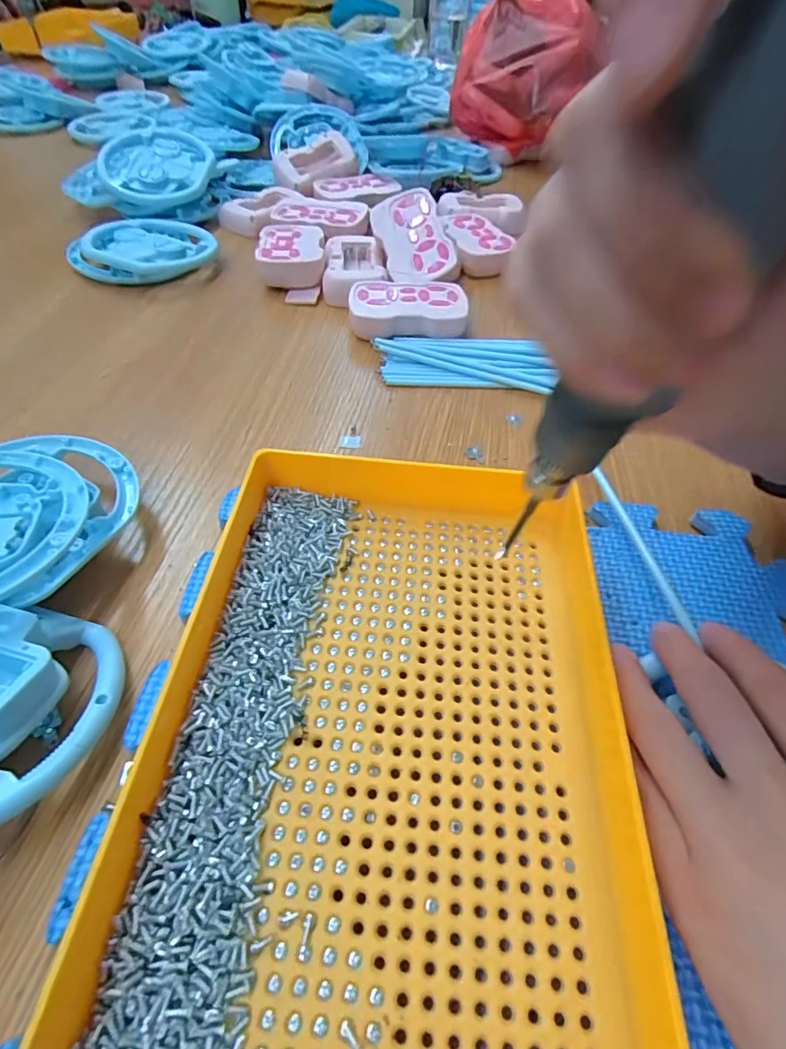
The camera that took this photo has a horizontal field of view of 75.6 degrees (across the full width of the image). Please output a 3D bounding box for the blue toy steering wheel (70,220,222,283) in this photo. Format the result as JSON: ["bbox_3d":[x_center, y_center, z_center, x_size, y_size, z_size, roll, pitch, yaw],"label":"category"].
[{"bbox_3d":[-0.210,-0.231,0.428,0.106,0.023,0.090,-29,58,-25],"label":"blue toy steering wheel"}]

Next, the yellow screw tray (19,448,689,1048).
[{"bbox_3d":[-0.002,0.073,0.165,0.159,0.032,0.239,7,51,0],"label":"yellow screw tray"}]

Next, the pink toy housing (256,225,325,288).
[{"bbox_3d":[-0.087,-0.232,0.437,0.052,0.026,0.085,-2,51,-6],"label":"pink toy housing"}]

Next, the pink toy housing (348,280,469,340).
[{"bbox_3d":[0.011,-0.161,0.385,0.087,0.022,0.060,-3,51,-6],"label":"pink toy housing"}]

